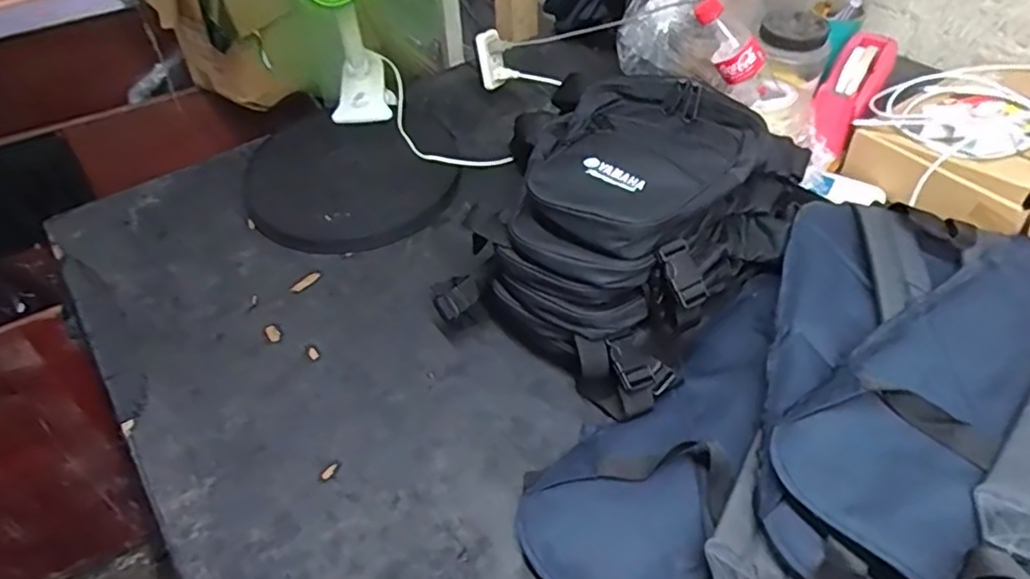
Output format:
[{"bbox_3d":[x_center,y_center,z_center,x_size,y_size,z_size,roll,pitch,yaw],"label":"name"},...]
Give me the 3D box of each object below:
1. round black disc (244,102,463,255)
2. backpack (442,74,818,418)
[{"bbox_3d":[-0.213,-0.155,0.852,0.268,0.030,0.276,-7,46,-3],"label":"round black disc"},{"bbox_3d":[0.113,-0.076,0.663,0.269,0.159,0.350,28,54,27],"label":"backpack"}]

